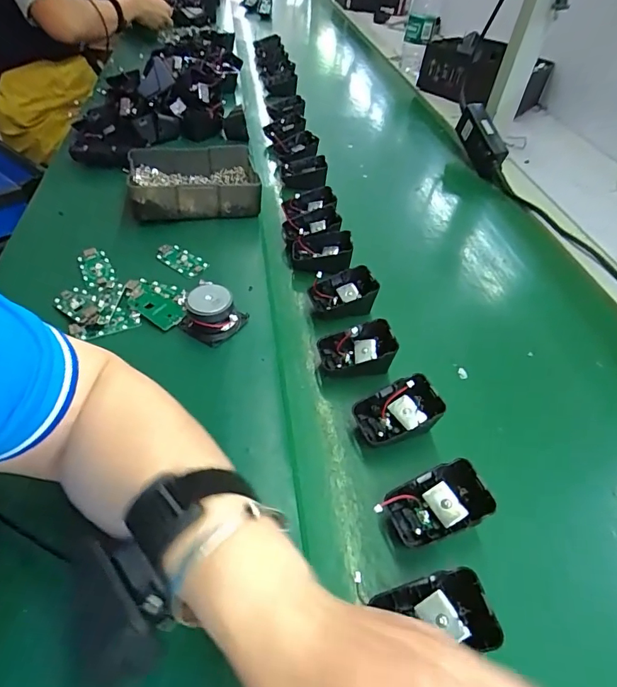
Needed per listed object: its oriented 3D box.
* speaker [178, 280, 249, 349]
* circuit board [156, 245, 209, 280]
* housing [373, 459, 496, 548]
[{"bbox_3d":[-0.093,-0.032,0.439,0.052,0.035,0.053,25,54,25],"label":"speaker"},{"bbox_3d":[-0.146,-0.096,0.519,0.066,0.005,0.032,30,56,28],"label":"circuit board"},{"bbox_3d":[0.090,0.115,0.323,0.069,0.028,0.041,-12,48,-7],"label":"housing"}]

